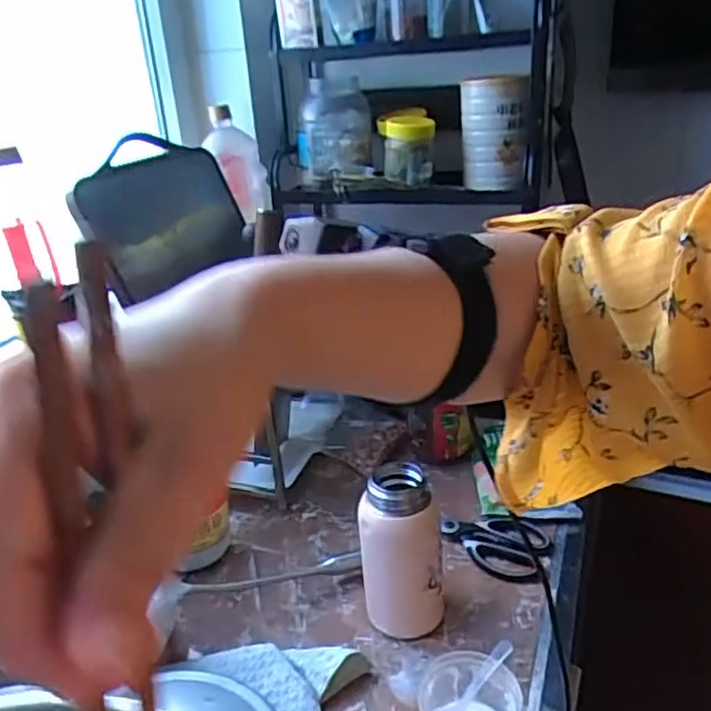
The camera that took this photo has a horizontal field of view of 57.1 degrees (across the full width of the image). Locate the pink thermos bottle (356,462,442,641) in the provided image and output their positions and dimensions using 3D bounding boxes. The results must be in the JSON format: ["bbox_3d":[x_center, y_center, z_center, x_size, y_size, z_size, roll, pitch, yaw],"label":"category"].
[{"bbox_3d":[0.043,0.194,0.637,0.074,0.167,0.059,-5,25,-3],"label":"pink thermos bottle"}]

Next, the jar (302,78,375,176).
[{"bbox_3d":[-0.026,-0.344,0.979,0.100,0.133,0.109,-5,25,-2],"label":"jar"}]

